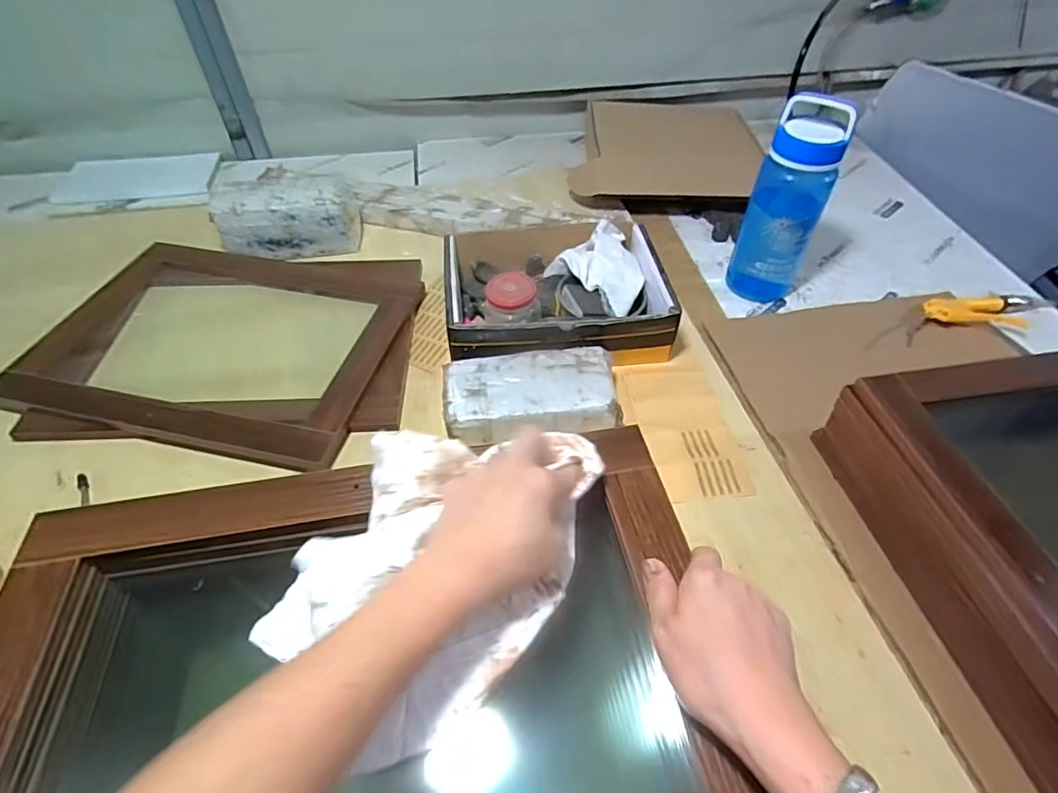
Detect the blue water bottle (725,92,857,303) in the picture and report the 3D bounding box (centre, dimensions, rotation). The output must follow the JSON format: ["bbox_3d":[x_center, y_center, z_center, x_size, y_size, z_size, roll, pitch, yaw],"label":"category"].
[{"bbox_3d":[0.370,-0.267,0.809,0.103,0.289,0.080,19,52,17],"label":"blue water bottle"}]

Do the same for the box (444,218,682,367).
[{"bbox_3d":[0.034,-0.152,0.794,0.295,0.106,0.245,-6,49,-4],"label":"box"}]

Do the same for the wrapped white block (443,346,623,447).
[{"bbox_3d":[0.002,0.000,0.692,0.210,0.048,0.118,-7,49,-5],"label":"wrapped white block"}]

